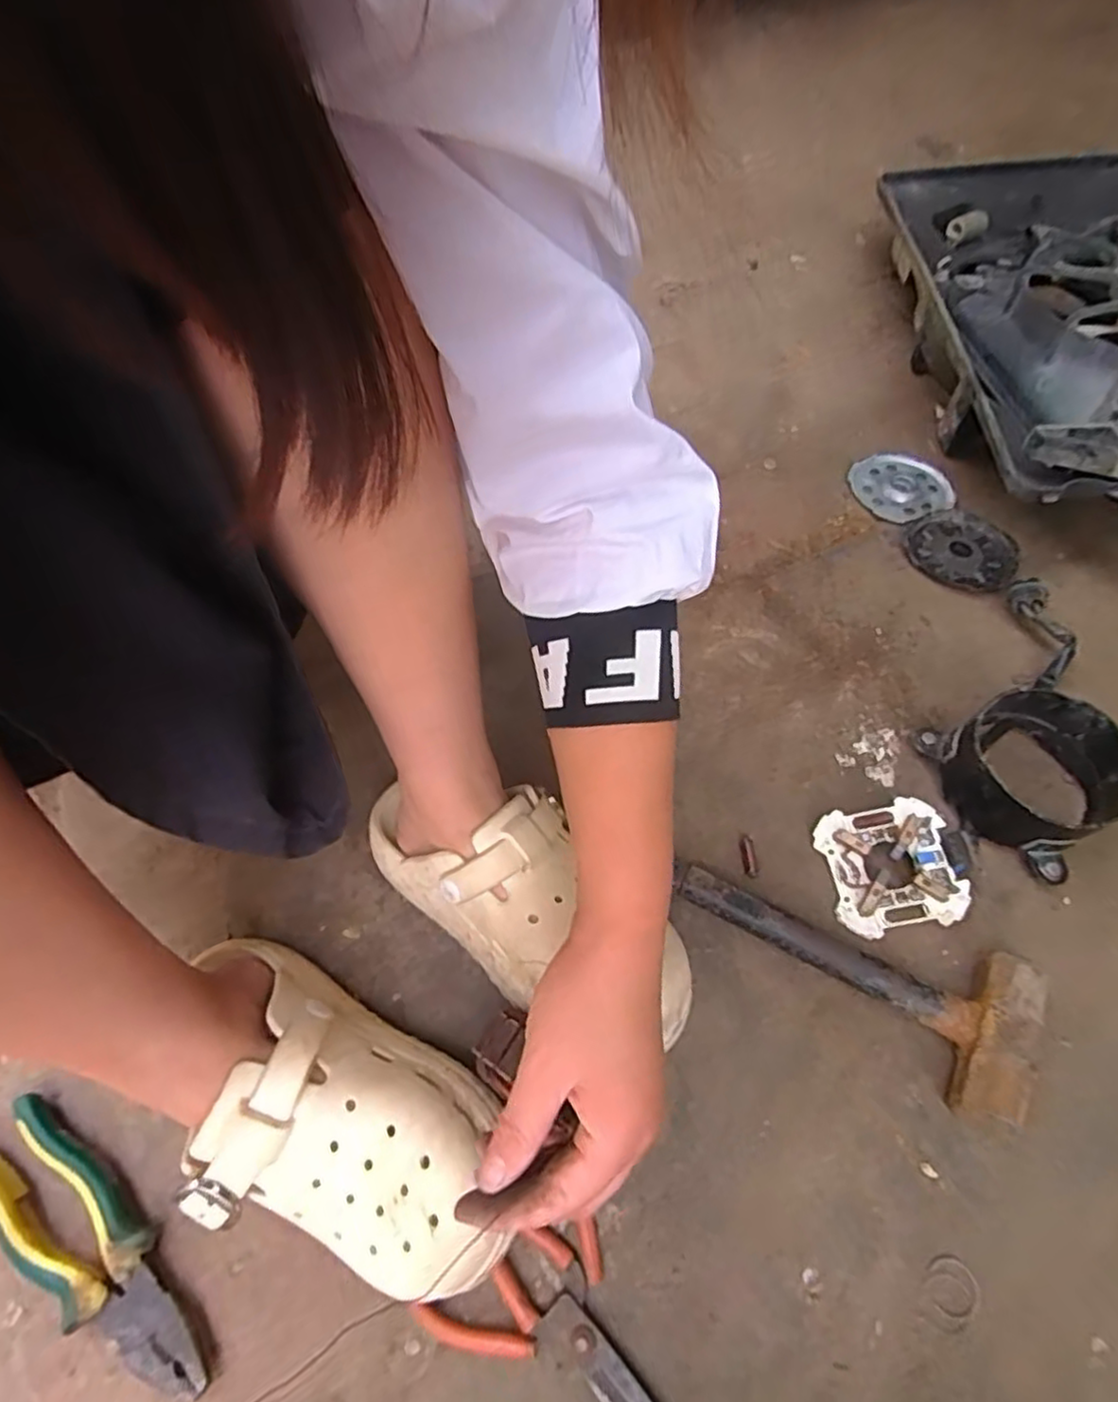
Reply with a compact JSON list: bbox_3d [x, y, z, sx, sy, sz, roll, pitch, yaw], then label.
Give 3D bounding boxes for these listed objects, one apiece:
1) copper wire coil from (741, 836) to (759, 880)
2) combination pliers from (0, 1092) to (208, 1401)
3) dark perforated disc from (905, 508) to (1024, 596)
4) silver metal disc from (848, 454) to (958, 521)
[{"bbox_3d":[0.141,0.115,0.504,0.009,0.006,0.031,-4,58,-1],"label":"copper wire coil"},{"bbox_3d":[-0.261,0.305,0.378,0.187,0.026,0.051,35,65,21],"label":"combination pliers"},{"bbox_3d":[0.402,-0.150,0.681,0.100,0.014,0.109,-1,58,1],"label":"dark perforated disc"},{"bbox_3d":[0.369,-0.238,0.742,0.094,0.009,0.106,-18,59,-10],"label":"silver metal disc"}]

